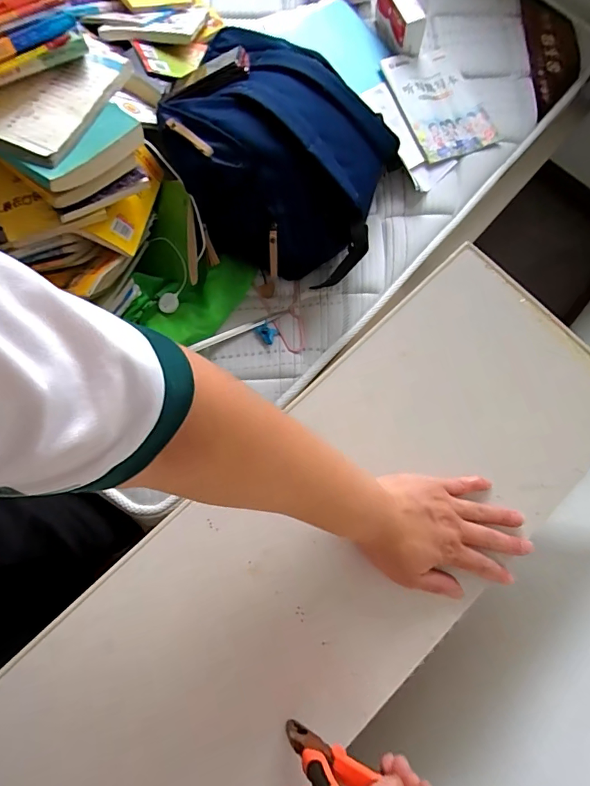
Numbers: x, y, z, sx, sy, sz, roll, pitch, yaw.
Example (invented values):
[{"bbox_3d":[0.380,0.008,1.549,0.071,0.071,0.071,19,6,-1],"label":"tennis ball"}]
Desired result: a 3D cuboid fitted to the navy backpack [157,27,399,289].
[{"bbox_3d":[-0.016,-0.422,0.763,0.363,0.214,0.345,18,77,2],"label":"navy backpack"}]

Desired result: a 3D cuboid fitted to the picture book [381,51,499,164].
[{"bbox_3d":[0.316,-0.636,0.930,0.183,0.017,0.269,-22,81,-15],"label":"picture book"}]

